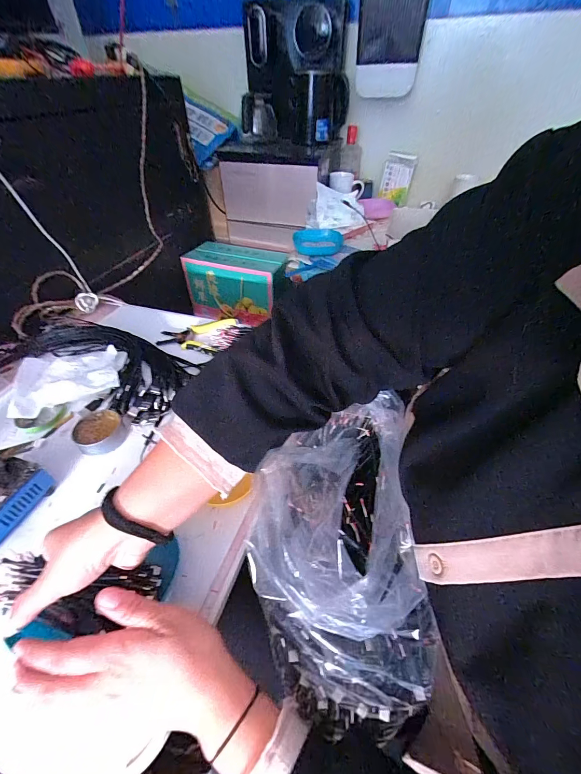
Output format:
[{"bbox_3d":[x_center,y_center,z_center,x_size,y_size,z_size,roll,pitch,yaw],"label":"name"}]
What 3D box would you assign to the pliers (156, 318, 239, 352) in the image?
[{"bbox_3d":[-0.189,-0.113,0.646,0.147,0.017,0.102,5,45,6],"label":"pliers"}]

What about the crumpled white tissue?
[{"bbox_3d":[-0.370,-0.028,0.548,0.153,0.033,0.163,-16,47,-15],"label":"crumpled white tissue"}]

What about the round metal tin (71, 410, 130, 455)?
[{"bbox_3d":[-0.272,0.065,0.467,0.064,0.024,0.069,0,45,0],"label":"round metal tin"}]

